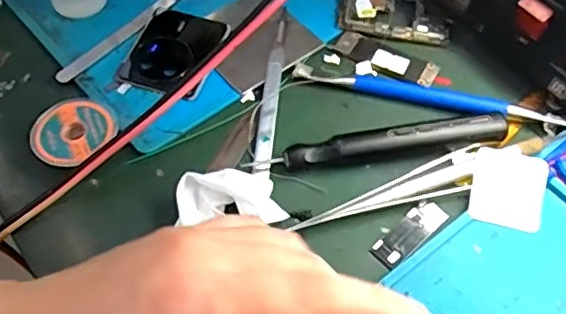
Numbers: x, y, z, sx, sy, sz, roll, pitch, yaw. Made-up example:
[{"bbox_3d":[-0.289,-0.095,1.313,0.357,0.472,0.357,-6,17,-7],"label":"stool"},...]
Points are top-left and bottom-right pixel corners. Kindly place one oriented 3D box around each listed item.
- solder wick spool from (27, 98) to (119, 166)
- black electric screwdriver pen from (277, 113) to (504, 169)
[{"bbox_3d":[-0.114,-0.013,0.329,0.041,0.012,0.044,0,57,0],"label":"solder wick spool"},{"bbox_3d":[0.062,-0.007,0.326,0.121,0.013,0.016,-9,57,-6],"label":"black electric screwdriver pen"}]

